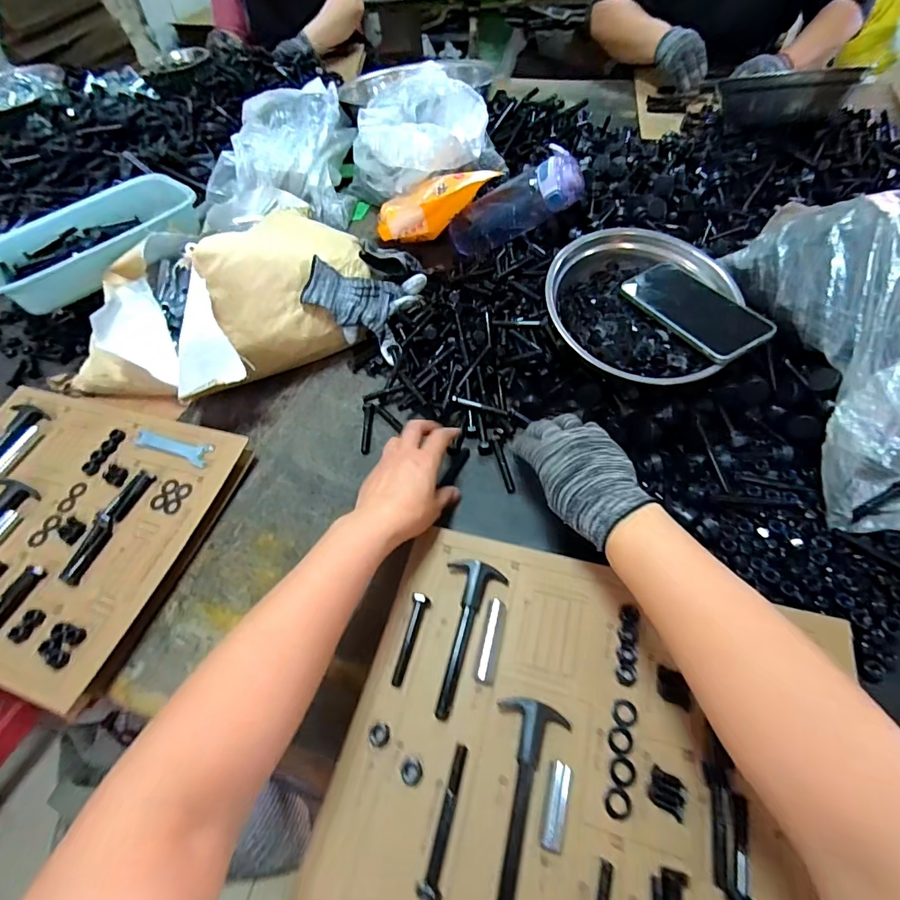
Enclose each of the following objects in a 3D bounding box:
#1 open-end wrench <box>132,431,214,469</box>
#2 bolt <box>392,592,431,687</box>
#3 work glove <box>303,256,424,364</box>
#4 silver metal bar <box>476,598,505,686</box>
[{"bbox_3d":[-0.338,-0.005,0.553,0.115,0.006,0.028,14,56,12],"label":"open-end wrench"},{"bbox_3d":[-0.034,0.168,0.408,0.015,0.010,0.078,9,55,9],"label":"bolt"},{"bbox_3d":[-0.111,-0.214,0.621,0.153,0.055,0.136,32,69,-15],"label":"work glove"},{"bbox_3d":[0.036,0.166,0.398,0.015,0.012,0.068,10,55,10],"label":"silver metal bar"}]

